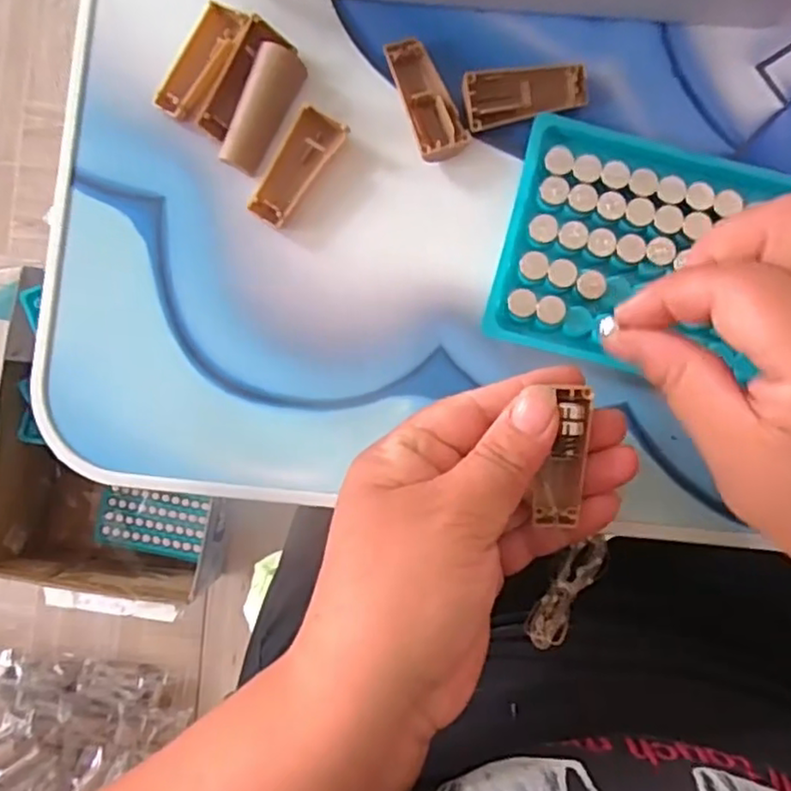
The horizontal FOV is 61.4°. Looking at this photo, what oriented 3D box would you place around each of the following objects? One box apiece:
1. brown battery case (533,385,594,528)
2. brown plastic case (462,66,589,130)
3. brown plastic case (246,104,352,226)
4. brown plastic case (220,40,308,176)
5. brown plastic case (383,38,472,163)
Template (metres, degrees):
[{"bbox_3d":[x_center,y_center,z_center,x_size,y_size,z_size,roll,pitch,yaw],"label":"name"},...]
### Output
[{"bbox_3d":[0.060,0.021,0.232,0.013,0.006,0.047,9,99,1],"label":"brown battery case"},{"bbox_3d":[0.053,-0.123,0.269,0.050,0.011,0.019,-12,86,0],"label":"brown plastic case"},{"bbox_3d":[-0.040,-0.093,0.271,0.019,0.007,0.051,33,87,3],"label":"brown plastic case"},{"bbox_3d":[-0.054,-0.116,0.269,0.017,0.012,0.050,24,87,2],"label":"brown plastic case"},{"bbox_3d":[0.012,-0.120,0.271,0.020,0.011,0.052,-22,86,-1],"label":"brown plastic case"}]

